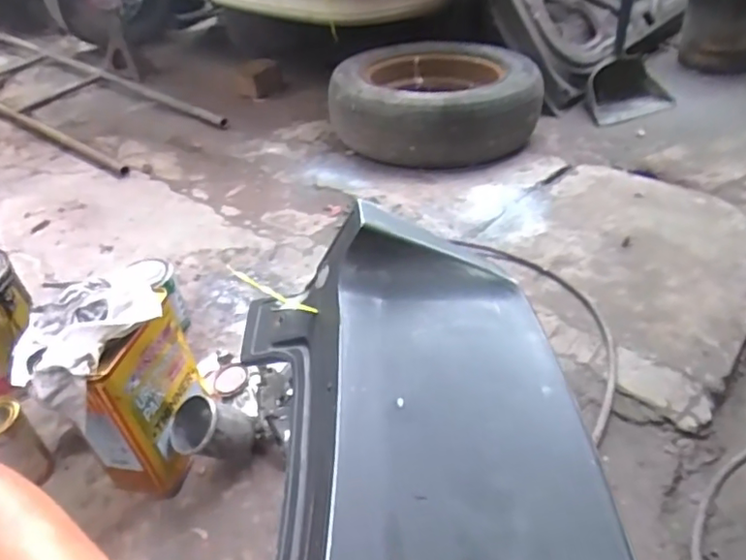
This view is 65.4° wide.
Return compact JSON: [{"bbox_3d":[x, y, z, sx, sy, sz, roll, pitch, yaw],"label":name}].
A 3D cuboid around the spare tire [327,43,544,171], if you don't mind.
[{"bbox_3d":[0.181,-0.518,1.682,0.567,0.192,0.499,3,40,11],"label":"spare tire"}]

